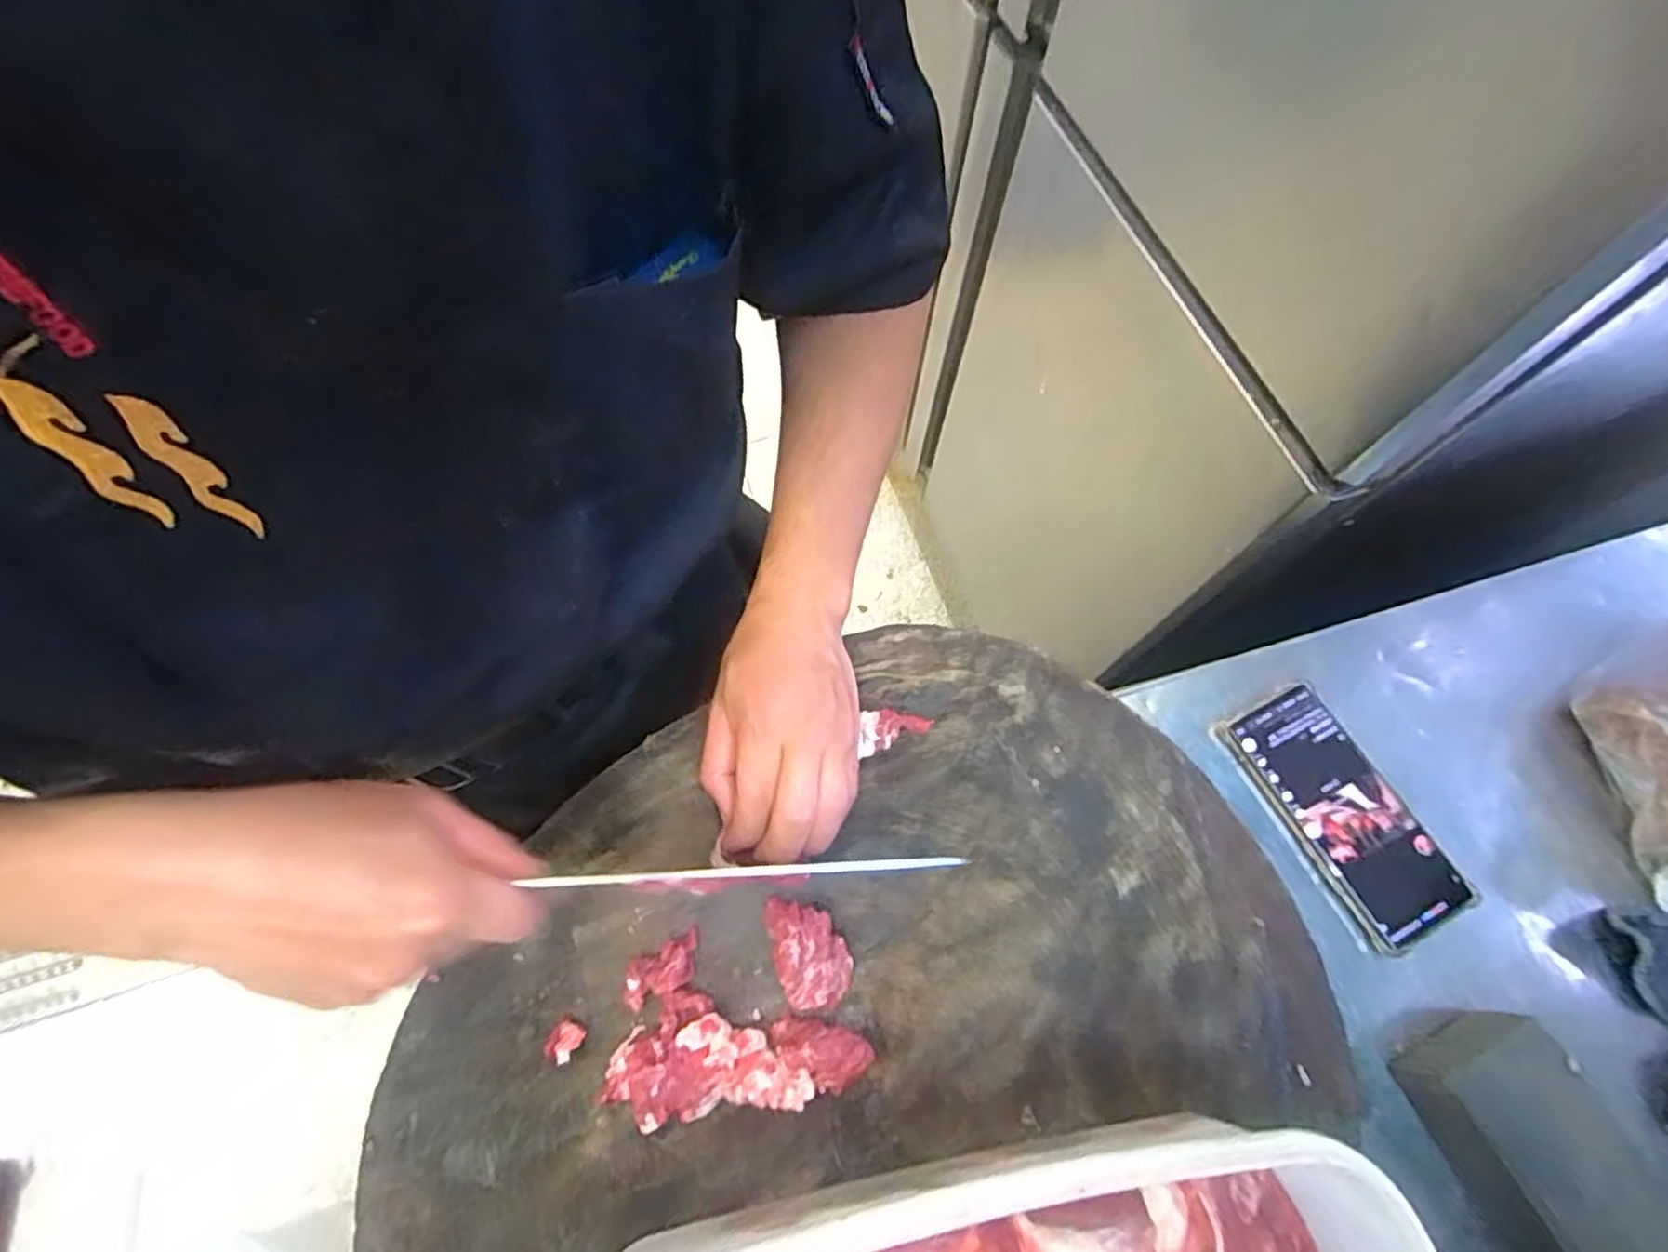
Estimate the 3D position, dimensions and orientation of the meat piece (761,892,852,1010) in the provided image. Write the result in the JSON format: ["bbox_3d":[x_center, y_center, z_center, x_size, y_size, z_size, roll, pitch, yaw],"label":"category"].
[{"bbox_3d":[-0.013,0.162,0.357,0.035,0.015,0.055,-21,69,-11],"label":"meat piece"}]

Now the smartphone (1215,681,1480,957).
[{"bbox_3d":[0.338,0.123,0.473,0.073,0.016,0.166,-25,70,-12],"label":"smartphone"}]

